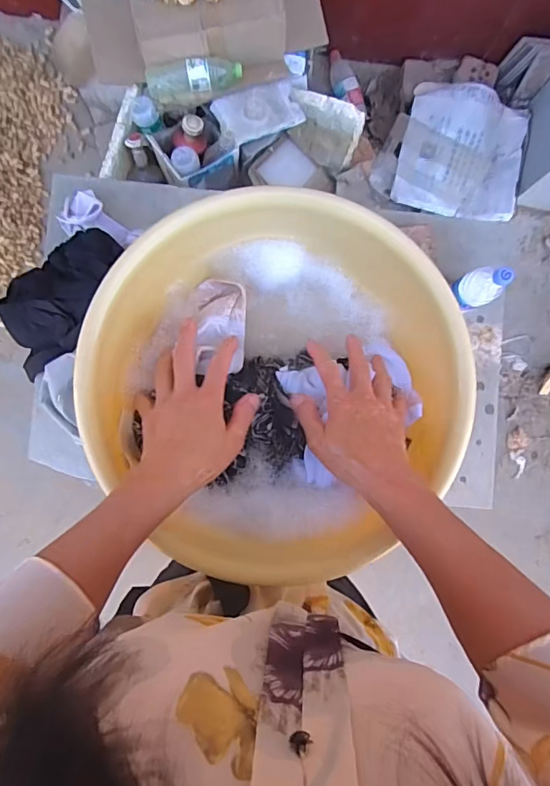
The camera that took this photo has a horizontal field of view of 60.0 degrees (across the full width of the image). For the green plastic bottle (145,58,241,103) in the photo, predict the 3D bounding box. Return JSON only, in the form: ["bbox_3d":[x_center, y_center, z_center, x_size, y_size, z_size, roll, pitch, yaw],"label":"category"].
[{"bbox_3d":[-0.185,-0.720,1.100,0.217,0.063,0.068,-2,86,-3],"label":"green plastic bottle"}]

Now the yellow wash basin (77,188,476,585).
[{"bbox_3d":[0.001,-0.016,0.500,0.349,0.117,0.339,0,87,-5],"label":"yellow wash basin"}]

